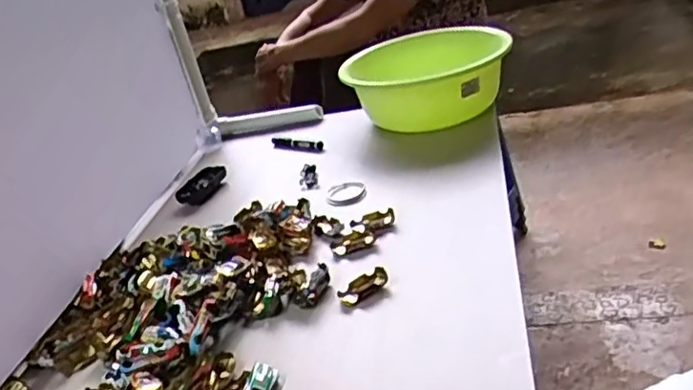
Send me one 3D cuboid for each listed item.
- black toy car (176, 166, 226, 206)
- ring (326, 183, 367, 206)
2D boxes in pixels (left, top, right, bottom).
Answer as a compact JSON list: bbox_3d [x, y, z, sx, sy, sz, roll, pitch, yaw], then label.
[{"bbox_3d":[-0.253,-0.018,1.131,0.101,0.042,0.034,-39,38,-25],"label":"black toy car"},{"bbox_3d":[0.000,-0.002,1.013,0.065,0.015,0.066,-11,26,6],"label":"ring"}]

